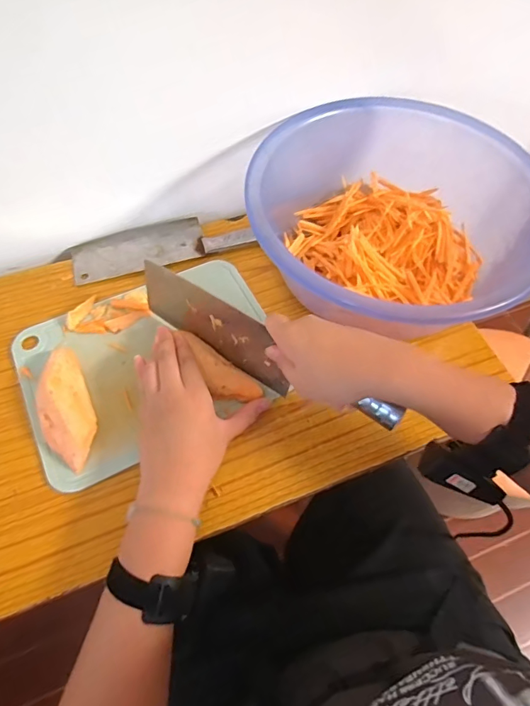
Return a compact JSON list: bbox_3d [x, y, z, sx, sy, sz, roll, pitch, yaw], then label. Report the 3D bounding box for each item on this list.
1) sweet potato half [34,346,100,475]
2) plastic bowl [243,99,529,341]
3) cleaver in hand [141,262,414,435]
[{"bbox_3d":[-0.216,0.056,0.480,0.052,0.037,0.141,-22,63,-15],"label":"sweet potato half"},{"bbox_3d":[0.133,-0.177,0.563,0.329,0.121,0.326,1,59,-2],"label":"plastic bowl"},{"bbox_3d":[-0.009,-0.002,0.478,0.316,0.085,0.022,31,63,19],"label":"cleaver in hand"}]

